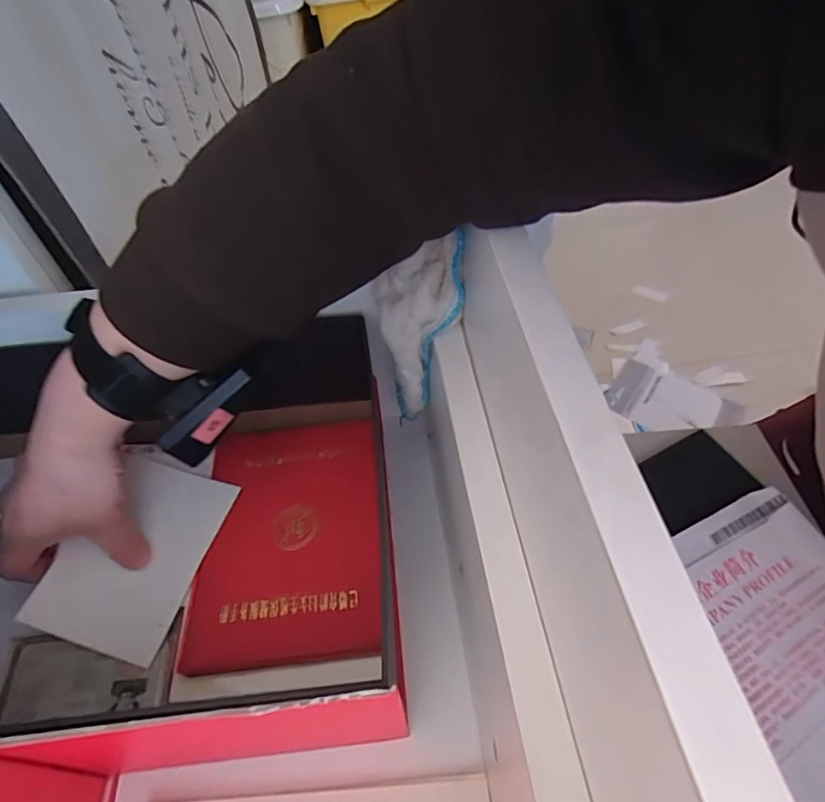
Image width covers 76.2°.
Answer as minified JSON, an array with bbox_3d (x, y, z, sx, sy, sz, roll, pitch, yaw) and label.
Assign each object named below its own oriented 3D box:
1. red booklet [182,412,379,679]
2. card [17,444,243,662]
[{"bbox_3d":[-0.085,0.086,0.363,0.117,0.008,0.170,-5,51,0],"label":"red booklet"},{"bbox_3d":[-0.183,0.099,0.352,0.083,0.008,0.121,21,57,-1],"label":"card"}]

